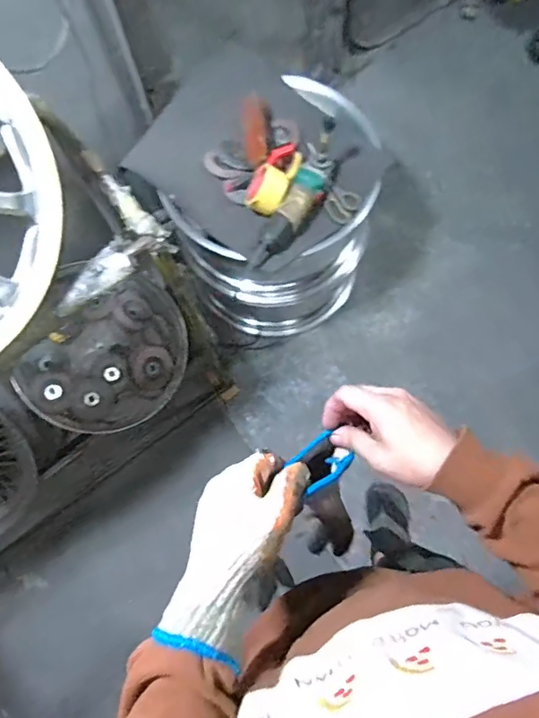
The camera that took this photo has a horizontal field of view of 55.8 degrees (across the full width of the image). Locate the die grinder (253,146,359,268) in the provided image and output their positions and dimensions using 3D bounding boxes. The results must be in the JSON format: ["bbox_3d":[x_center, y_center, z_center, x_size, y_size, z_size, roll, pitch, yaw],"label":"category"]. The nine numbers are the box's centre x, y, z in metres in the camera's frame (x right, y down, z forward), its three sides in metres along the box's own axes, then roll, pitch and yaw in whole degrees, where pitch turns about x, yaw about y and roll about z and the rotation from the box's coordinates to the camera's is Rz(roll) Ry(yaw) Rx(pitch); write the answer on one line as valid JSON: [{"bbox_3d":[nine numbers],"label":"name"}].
[{"bbox_3d":[0.074,-0.332,1.084,0.057,0.070,0.355,36,76,12],"label":"die grinder"}]

